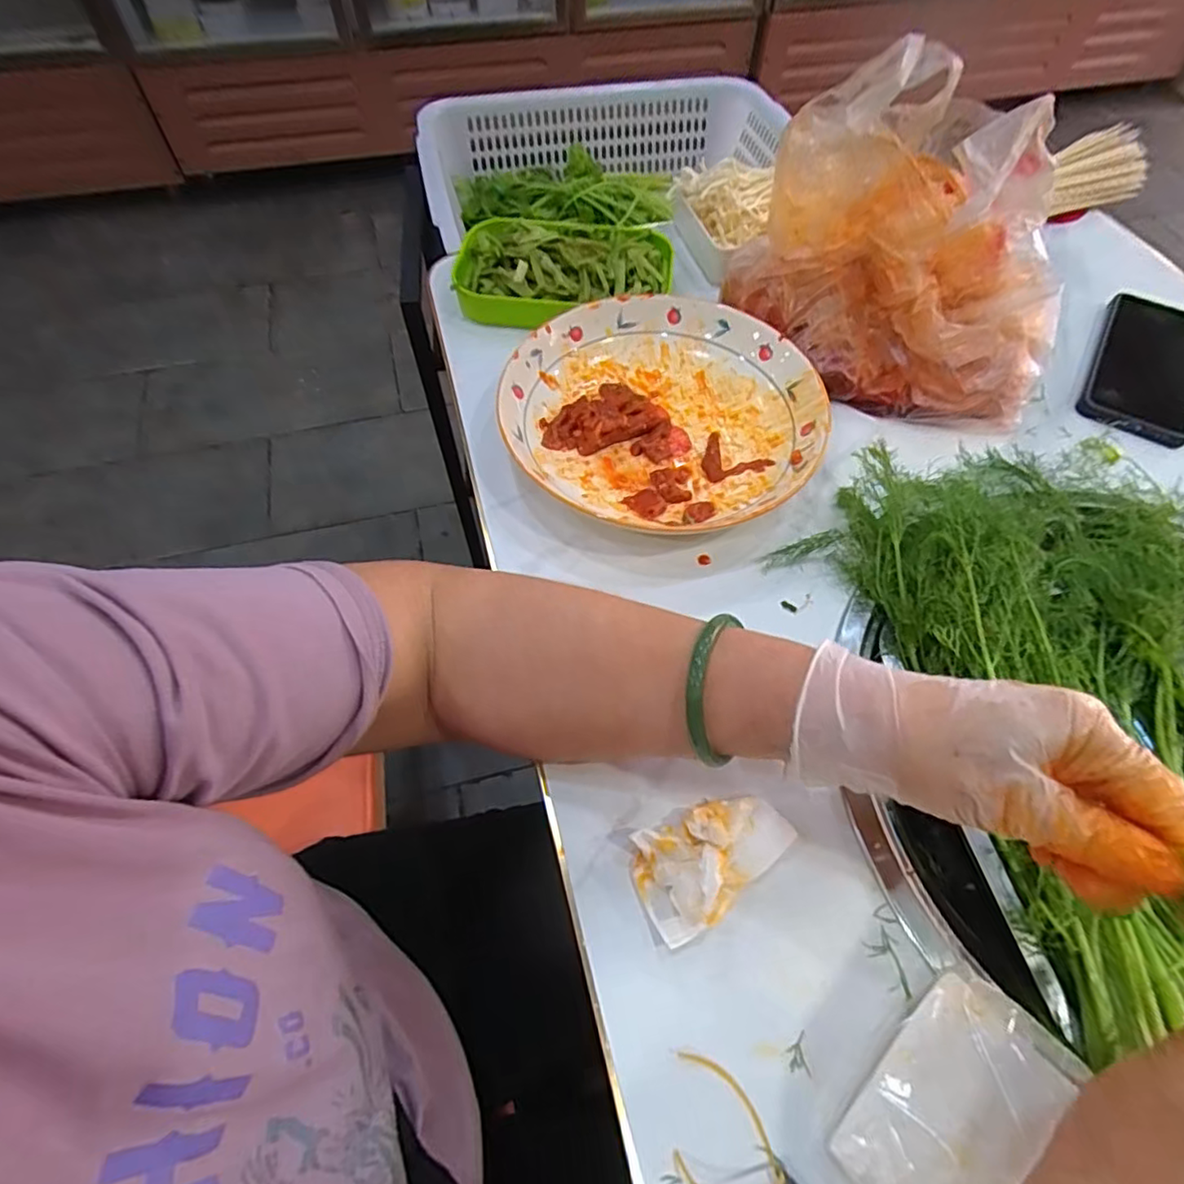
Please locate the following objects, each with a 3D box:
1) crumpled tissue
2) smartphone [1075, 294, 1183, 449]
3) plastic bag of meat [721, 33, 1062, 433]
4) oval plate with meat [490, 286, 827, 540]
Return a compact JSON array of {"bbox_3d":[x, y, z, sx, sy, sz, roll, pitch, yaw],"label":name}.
[{"bbox_3d":[0.063,0.136,0.317,0.081,0.020,0.050,-19,61,-12],"label":"crumpled tissue"},{"bbox_3d":[0.462,-0.190,0.518,0.081,0.014,0.169,28,62,15],"label":"smartphone"},{"bbox_3d":[0.246,-0.259,0.460,0.238,0.181,0.171,39,66,20],"label":"plastic bag of meat"},{"bbox_3d":[0.051,-0.135,0.464,0.226,0.036,0.214,10,59,5],"label":"oval plate with meat"}]

